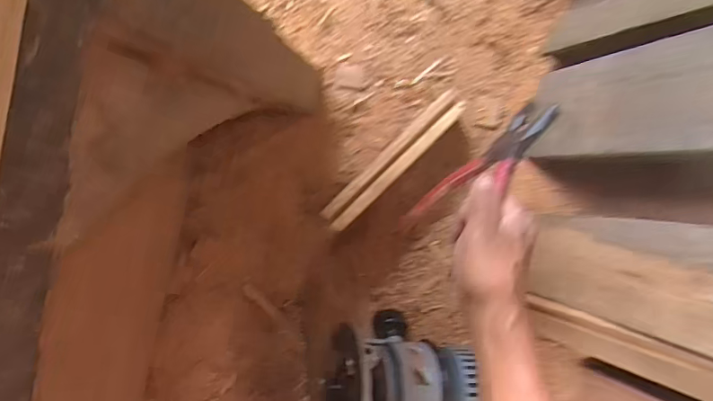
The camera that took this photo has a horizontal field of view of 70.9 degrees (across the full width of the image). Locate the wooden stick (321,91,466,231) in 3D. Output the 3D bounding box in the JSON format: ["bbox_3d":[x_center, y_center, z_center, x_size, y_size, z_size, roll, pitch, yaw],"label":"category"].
[{"bbox_3d":[0.047,-0.052,0.655,0.230,0.019,0.040,-44,90,4],"label":"wooden stick"}]

